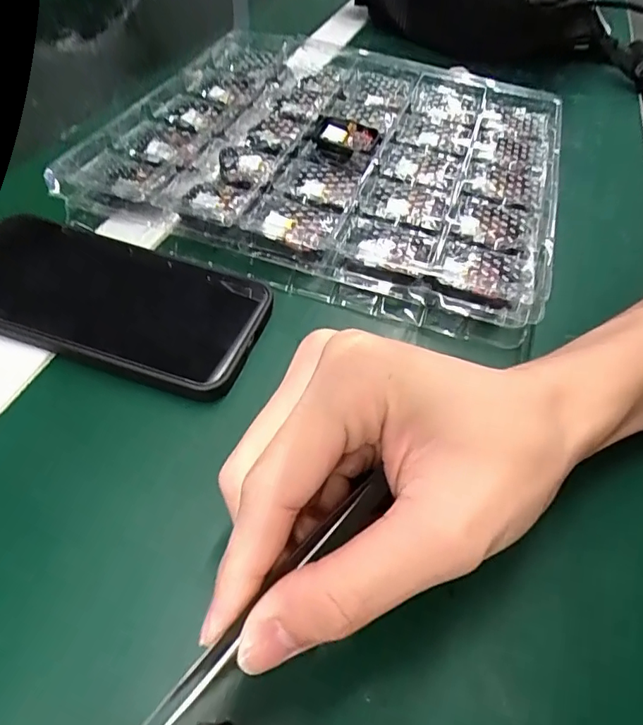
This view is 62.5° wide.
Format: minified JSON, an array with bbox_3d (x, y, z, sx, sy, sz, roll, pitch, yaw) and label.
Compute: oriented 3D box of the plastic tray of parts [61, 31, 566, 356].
[{"bbox_3d":[0.009,-0.155,0.368,0.290,0.021,0.275,15,52,6],"label":"plastic tray of parts"}]

